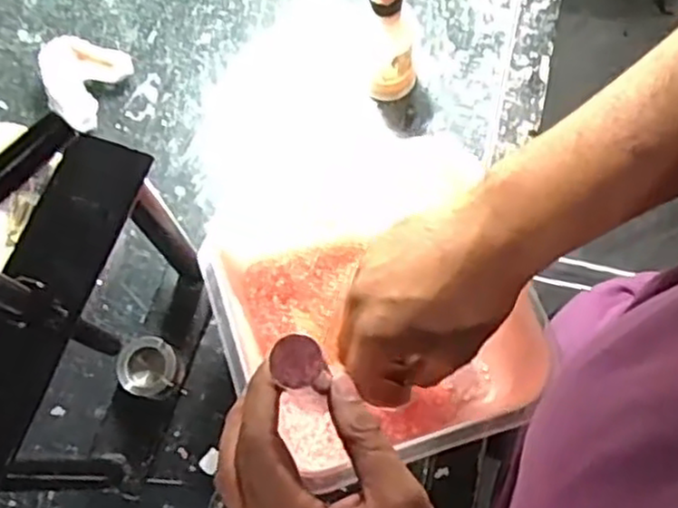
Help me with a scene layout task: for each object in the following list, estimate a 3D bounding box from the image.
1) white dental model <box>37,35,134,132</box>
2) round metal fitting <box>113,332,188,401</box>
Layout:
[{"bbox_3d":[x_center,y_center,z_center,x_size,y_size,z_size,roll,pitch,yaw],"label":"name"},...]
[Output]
[{"bbox_3d":[-0.192,-0.129,0.536,0.051,0.038,0.067,25,74,8],"label":"white dental model"},{"bbox_3d":[-0.122,0.075,0.472,0.037,0.027,0.037,28,75,9],"label":"round metal fitting"}]

